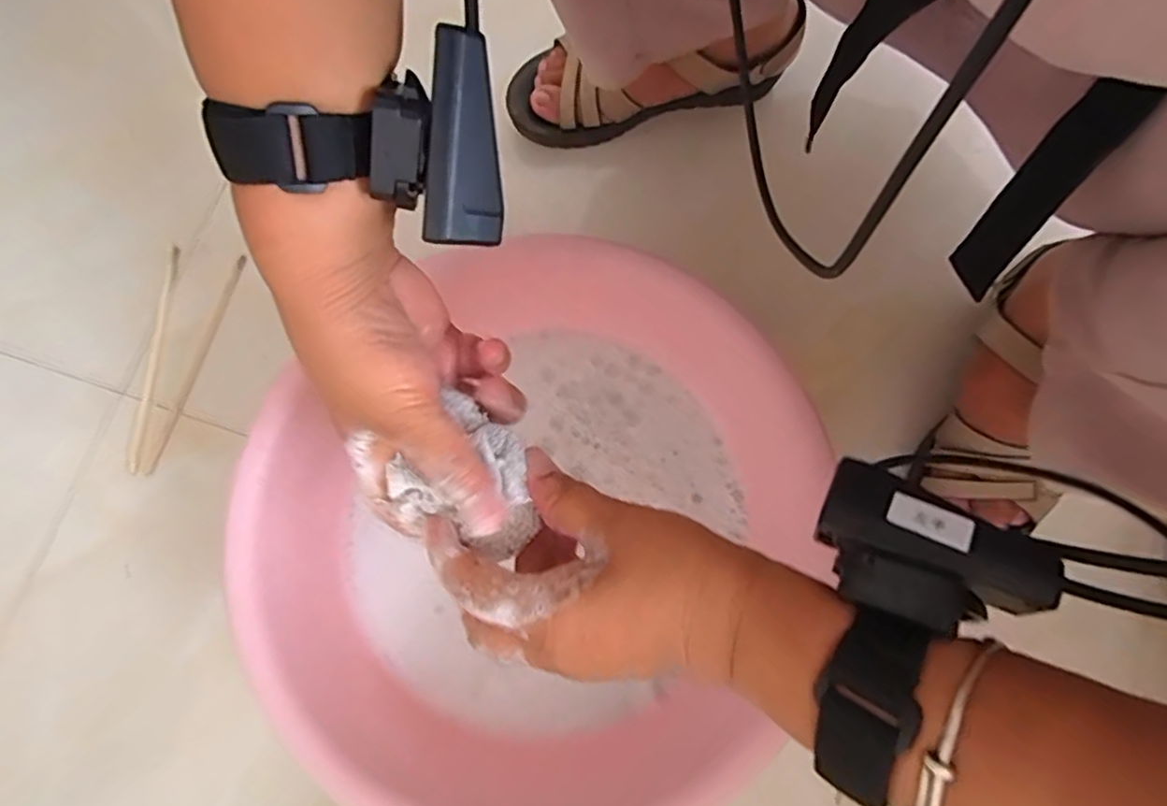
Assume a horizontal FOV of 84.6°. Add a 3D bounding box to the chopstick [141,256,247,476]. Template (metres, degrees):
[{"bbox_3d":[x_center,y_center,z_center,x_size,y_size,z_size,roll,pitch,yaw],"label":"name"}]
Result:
[{"bbox_3d":[-0.317,-0.033,0.524,0.011,0.006,0.190,17,79,5],"label":"chopstick"}]

